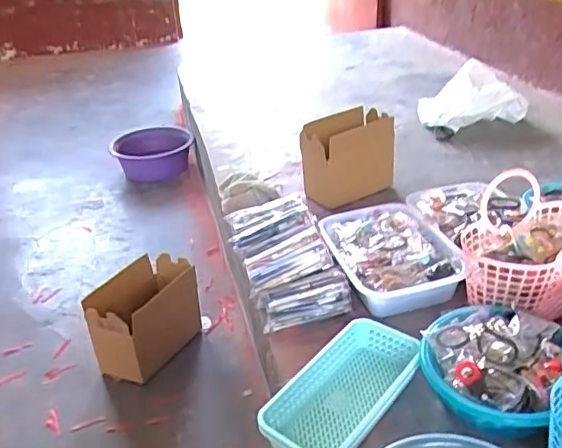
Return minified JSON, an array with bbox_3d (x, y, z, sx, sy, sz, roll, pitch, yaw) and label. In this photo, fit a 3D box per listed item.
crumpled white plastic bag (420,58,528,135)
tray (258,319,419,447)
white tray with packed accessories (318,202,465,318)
[{"bbox_3d":[0.544,-0.386,1.720,0.300,0.131,0.240,-11,34,-15],"label":"crumpled white plastic bag"},{"bbox_3d":[0.096,0.250,0.825,0.130,0.075,0.267,20,38,30],"label":"tray"},{"bbox_3d":[0.201,0.056,1.078,0.204,0.074,0.262,-9,33,-11],"label":"white tray with packed accessories"}]

